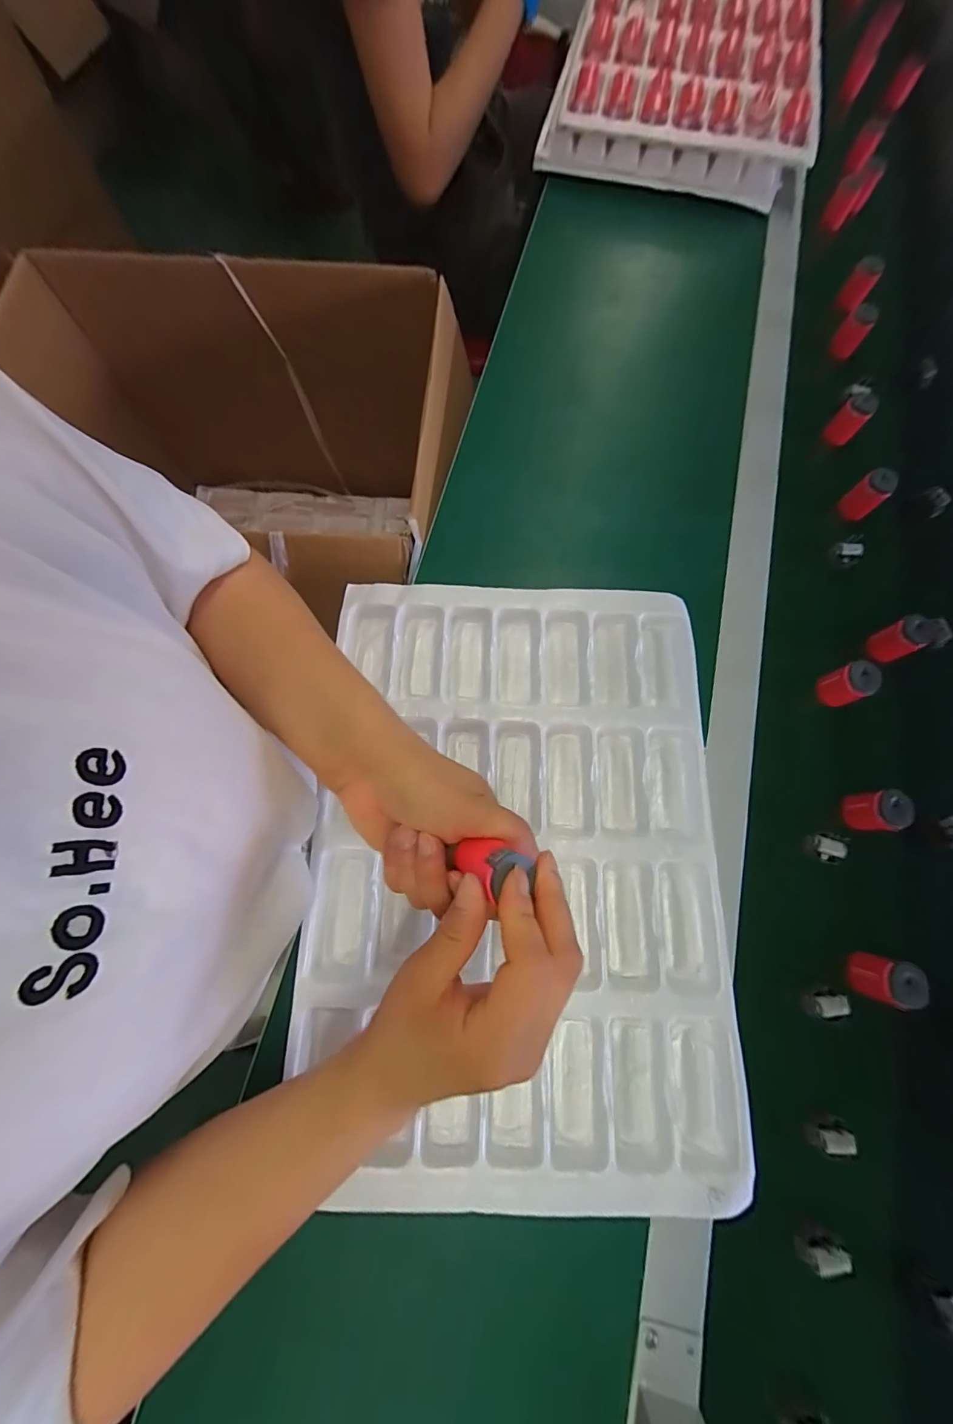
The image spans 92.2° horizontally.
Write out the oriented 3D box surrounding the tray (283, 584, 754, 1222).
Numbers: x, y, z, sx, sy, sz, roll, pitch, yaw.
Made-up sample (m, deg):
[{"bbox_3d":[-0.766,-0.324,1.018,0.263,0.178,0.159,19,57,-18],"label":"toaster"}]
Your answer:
[{"bbox_3d":[0.033,0.111,0.378,0.317,0.049,0.450,1,73,1],"label":"tray"}]

